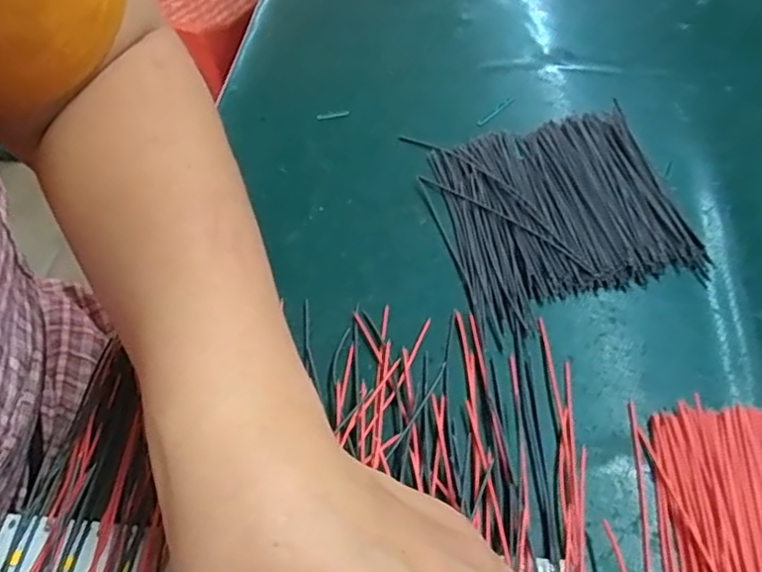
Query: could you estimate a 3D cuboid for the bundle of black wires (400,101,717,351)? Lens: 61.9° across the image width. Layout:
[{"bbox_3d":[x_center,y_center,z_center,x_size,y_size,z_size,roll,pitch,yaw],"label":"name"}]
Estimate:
[{"bbox_3d":[0.097,-0.045,0.349,0.134,0.009,0.141,-12,51,-10],"label":"bundle of black wires"}]

